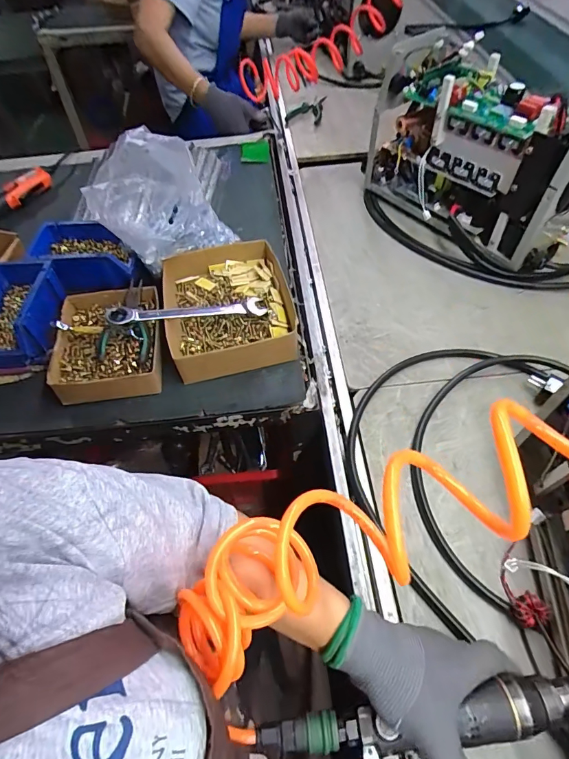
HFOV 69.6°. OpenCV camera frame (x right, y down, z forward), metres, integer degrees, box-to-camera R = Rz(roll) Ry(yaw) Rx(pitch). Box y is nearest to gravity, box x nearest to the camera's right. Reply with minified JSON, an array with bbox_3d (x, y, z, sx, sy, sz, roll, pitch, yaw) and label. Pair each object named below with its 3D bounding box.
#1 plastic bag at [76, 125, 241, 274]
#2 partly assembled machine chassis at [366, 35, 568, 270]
[{"bbox_3d":[-0.177,-0.262,0.610,0.138,0.177,0.152,18,59,15],"label":"plastic bag"},{"bbox_3d":[0.324,-0.371,0.683,0.153,0.220,0.372,-29,59,-15],"label":"partly assembled machine chassis"}]

